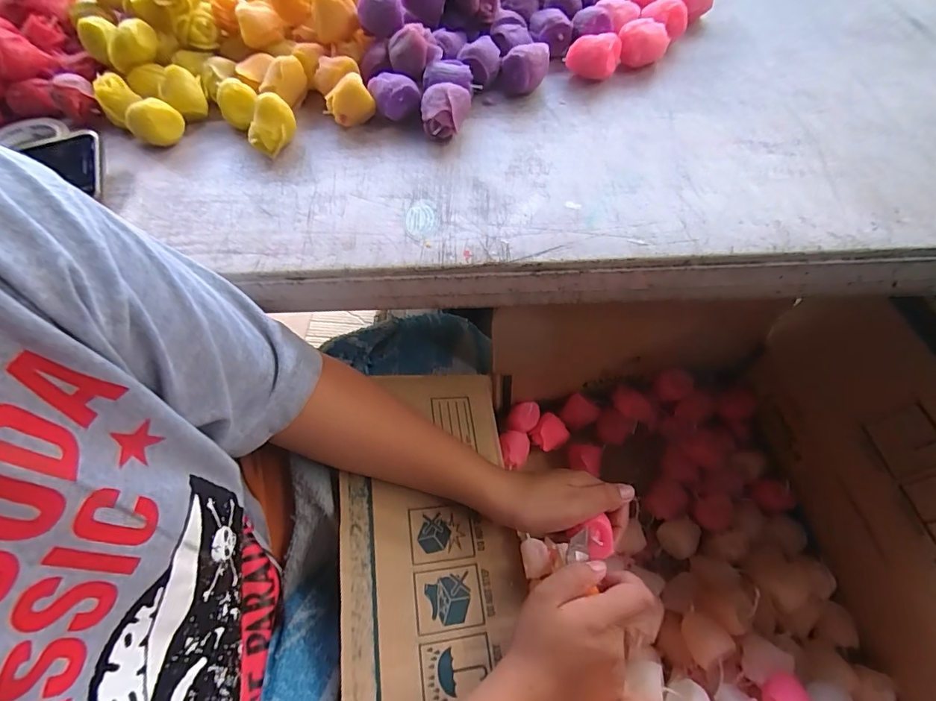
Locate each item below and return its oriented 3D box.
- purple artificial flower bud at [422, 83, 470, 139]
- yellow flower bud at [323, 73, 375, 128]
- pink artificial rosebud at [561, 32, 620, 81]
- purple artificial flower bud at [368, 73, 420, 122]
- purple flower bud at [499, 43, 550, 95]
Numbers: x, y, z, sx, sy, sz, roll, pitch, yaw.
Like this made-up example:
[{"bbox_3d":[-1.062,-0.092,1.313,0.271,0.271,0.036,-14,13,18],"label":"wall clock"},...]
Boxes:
[{"bbox_3d":[-0.019,-0.199,0.385,0.038,0.034,0.035,5,59,7],"label":"purple artificial flower bud"},{"bbox_3d":[-0.102,-0.211,0.397,0.035,0.037,0.030,-30,61,-14],"label":"yellow flower bud"},{"bbox_3d":[0.114,-0.268,0.419,0.043,0.037,0.030,19,61,14],"label":"pink artificial rosebud"},{"bbox_3d":[-0.063,-0.220,0.400,0.038,0.033,0.027,-17,59,-7],"label":"purple artificial flower bud"},{"bbox_3d":[0.050,-0.247,0.409,0.042,0.034,0.035,4,59,6],"label":"purple flower bud"}]

